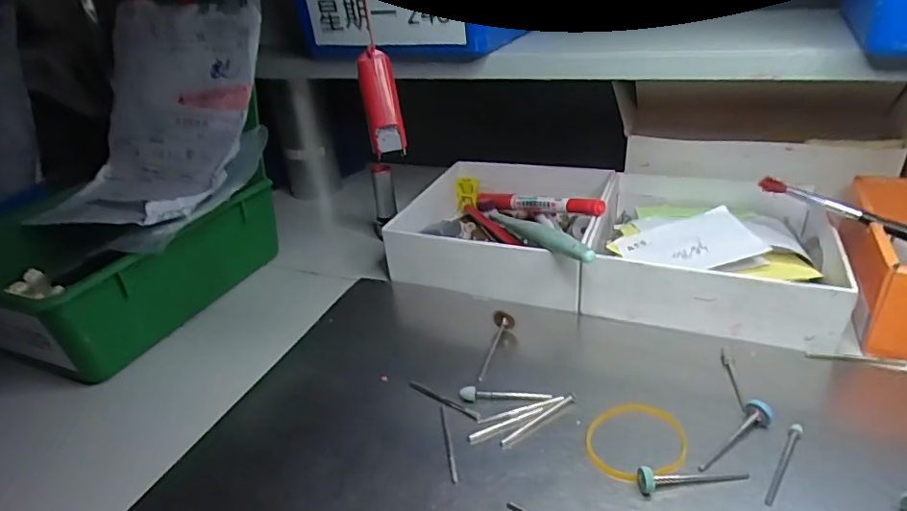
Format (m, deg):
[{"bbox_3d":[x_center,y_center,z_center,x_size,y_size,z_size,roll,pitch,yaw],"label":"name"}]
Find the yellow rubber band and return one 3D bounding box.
[{"bbox_3d":[0.079,0.079,0.233,0.040,0.004,0.044,4,32,18],"label":"yellow rubber band"}]

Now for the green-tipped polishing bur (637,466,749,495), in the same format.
[{"bbox_3d":[0.094,0.087,0.210,0.044,0.010,0.007,-6,30,1],"label":"green-tipped polishing bur"}]

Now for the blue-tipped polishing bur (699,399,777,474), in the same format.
[{"bbox_3d":[0.119,0.076,0.224,0.044,0.010,0.010,-28,36,-32],"label":"blue-tipped polishing bur"}]

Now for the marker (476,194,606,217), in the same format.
[{"bbox_3d":[0.057,-0.039,0.393,0.013,0.012,0.137,-23,19,-26],"label":"marker"}]

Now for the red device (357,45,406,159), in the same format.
[{"bbox_3d":[-0.032,-0.068,0.239,0.014,0.045,0.007,-10,8,-6],"label":"red device"}]

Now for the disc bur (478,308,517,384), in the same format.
[{"bbox_3d":[0.024,0.048,0.291,0.012,0.011,0.048,2,32,15],"label":"disc bur"}]

